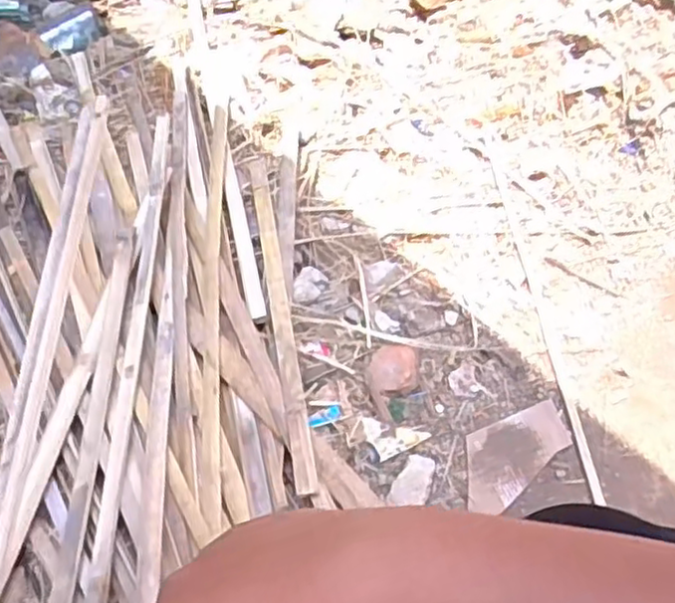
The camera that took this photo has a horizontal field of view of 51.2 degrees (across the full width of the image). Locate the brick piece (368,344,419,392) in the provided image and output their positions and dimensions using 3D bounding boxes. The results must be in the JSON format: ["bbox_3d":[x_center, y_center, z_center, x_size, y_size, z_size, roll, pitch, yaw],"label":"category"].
[{"bbox_3d":[0.073,0.087,0.890,0.062,0.028,0.070,4,55,2],"label":"brick piece"}]

